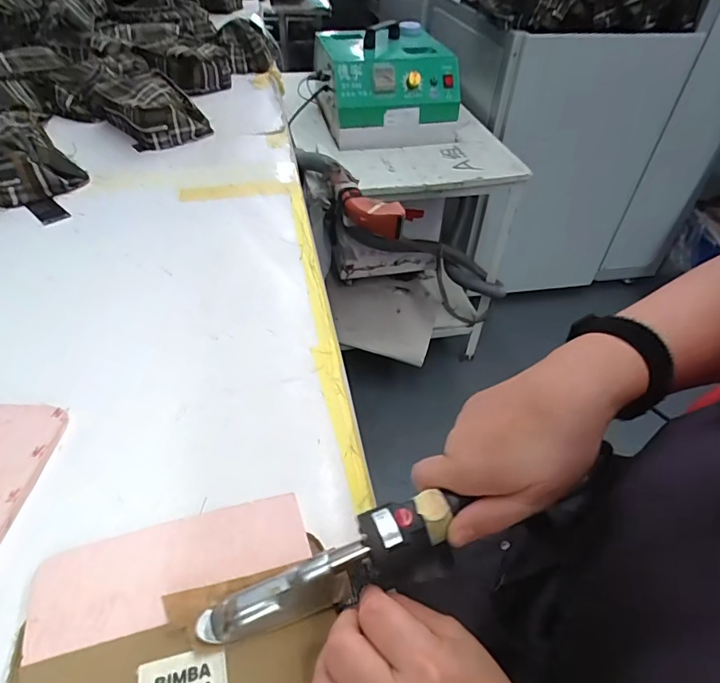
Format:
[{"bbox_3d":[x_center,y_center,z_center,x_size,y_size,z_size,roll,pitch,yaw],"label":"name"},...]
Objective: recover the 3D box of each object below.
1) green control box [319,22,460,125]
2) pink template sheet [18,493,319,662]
[{"bbox_3d":[0.062,-0.690,1.207,0.303,0.146,0.302,-11,47,-13],"label":"green control box"},{"bbox_3d":[-0.126,0.153,0.323,0.177,0.005,0.064,-11,50,-14],"label":"pink template sheet"}]

